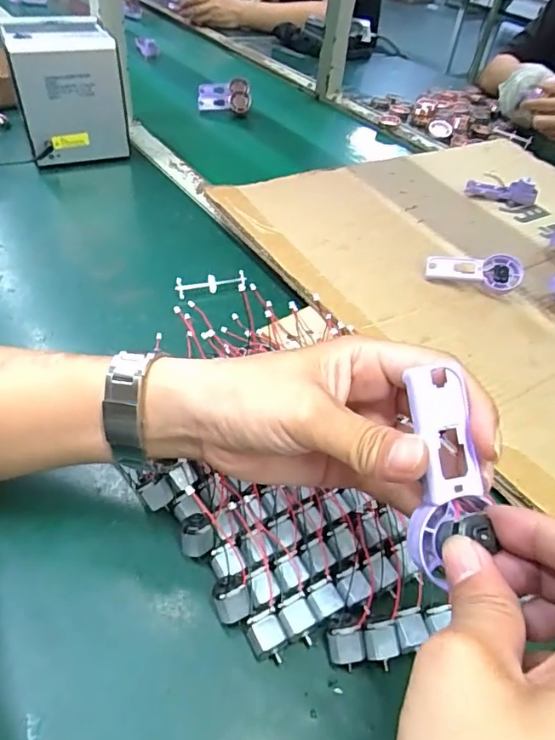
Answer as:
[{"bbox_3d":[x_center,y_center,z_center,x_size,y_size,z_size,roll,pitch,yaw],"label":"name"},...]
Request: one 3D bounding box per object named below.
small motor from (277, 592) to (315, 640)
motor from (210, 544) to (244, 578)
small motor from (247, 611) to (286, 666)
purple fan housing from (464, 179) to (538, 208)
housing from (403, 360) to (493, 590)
[{"bbox_3d":[0.011,0.147,0.303,0.018,0.015,0.023,-16,49,-23],"label":"small motor"},{"bbox_3d":[-0.031,0.122,0.323,0.017,0.017,0.018,-13,48,-21],"label":"motor"},{"bbox_3d":[-0.006,0.155,0.296,0.018,0.019,0.023,-14,48,-21],"label":"small motor"},{"bbox_3d":[0.302,-0.242,0.696,0.093,0.029,0.024,5,44,-3],"label":"purple fan housing"},{"bbox_3d":[0.069,0.045,0.213,0.030,0.086,0.009,0,3,-3],"label":"housing"}]

